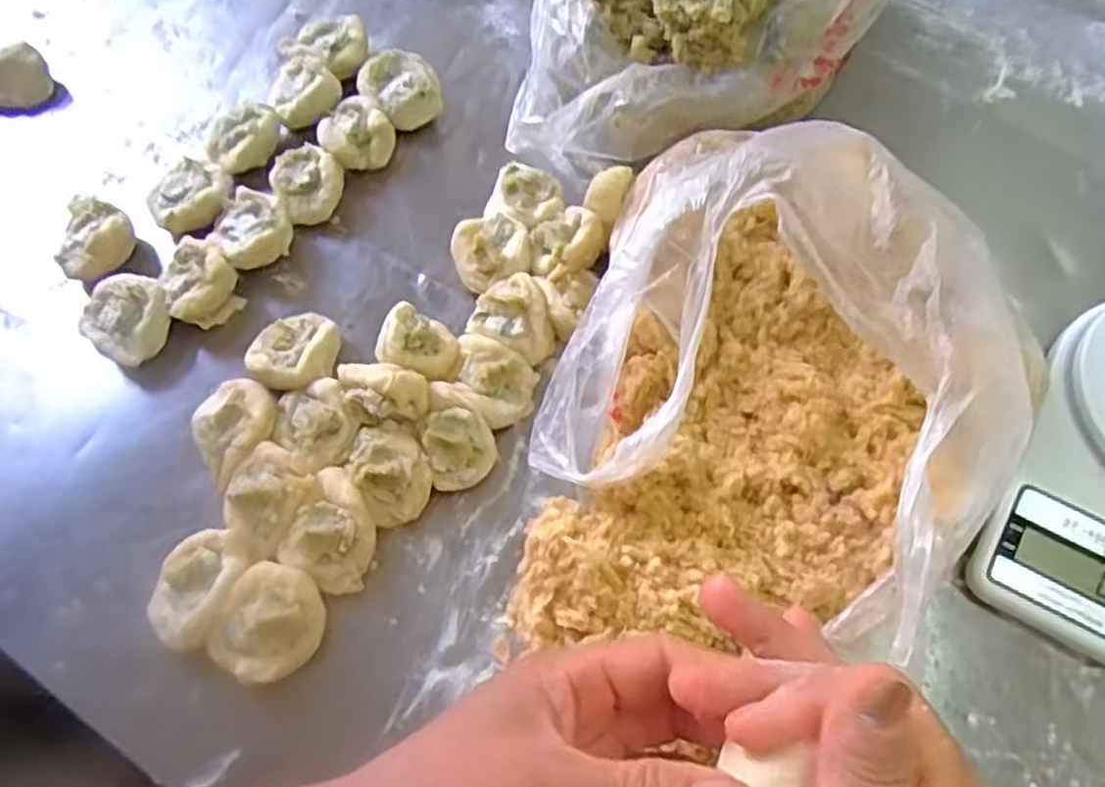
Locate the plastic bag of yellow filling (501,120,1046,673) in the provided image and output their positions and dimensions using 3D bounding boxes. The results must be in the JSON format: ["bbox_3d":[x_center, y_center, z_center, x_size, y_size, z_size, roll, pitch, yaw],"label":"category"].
[{"bbox_3d":[0.108,-0.010,0.375,0.213,0.126,0.246,9,65,4],"label":"plastic bag of yellow filling"}]

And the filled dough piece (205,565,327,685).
[{"bbox_3d":[-0.134,0.110,0.369,0.044,0.029,0.051,22,66,10],"label":"filled dough piece"}]

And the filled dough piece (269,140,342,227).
[{"bbox_3d":[-0.152,-0.130,0.483,0.041,0.028,0.049,-30,68,-13],"label":"filled dough piece"}]

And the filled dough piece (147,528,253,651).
[{"bbox_3d":[-0.173,0.096,0.378,0.042,0.029,0.054,23,67,11],"label":"filled dough piece"}]

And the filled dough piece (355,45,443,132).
[{"bbox_3d":[-0.102,-0.201,0.517,0.048,0.028,0.058,-22,66,-10],"label":"filled dough piece"}]

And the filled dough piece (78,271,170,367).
[{"bbox_3d":[-0.242,-0.042,0.443,0.044,0.031,0.047,0,64,0],"label":"filled dough piece"}]

